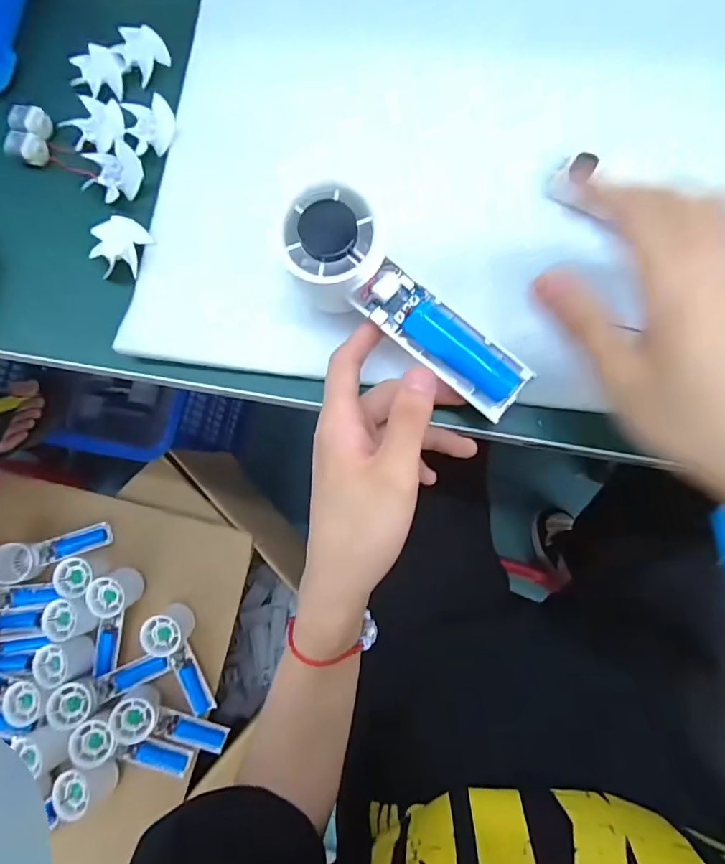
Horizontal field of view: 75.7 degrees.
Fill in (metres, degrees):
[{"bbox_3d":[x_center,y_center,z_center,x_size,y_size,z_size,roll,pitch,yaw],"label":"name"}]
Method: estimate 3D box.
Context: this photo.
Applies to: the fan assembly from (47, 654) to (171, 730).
[{"bbox_3d":[-0.364,0.369,0.675,0.160,0.053,0.054,-18,81,-21],"label":"fan assembly"}]

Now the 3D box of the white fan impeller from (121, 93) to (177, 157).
[{"bbox_3d":[-0.147,-0.213,0.324,0.032,0.010,0.040,-18,78,2],"label":"white fan impeller"}]

